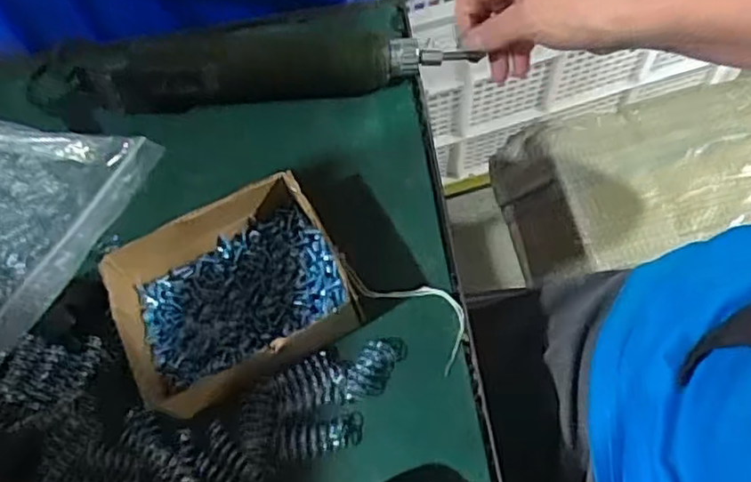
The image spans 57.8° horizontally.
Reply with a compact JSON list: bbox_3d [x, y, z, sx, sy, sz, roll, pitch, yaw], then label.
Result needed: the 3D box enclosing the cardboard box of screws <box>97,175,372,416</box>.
[{"bbox_3d":[-0.085,0.027,0.402,0.132,0.046,0.113,-23,66,-6],"label":"cardboard box of screws"}]

